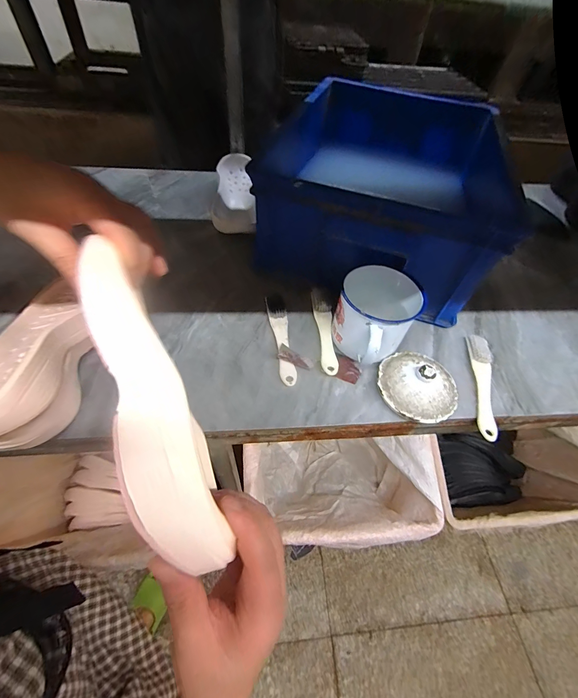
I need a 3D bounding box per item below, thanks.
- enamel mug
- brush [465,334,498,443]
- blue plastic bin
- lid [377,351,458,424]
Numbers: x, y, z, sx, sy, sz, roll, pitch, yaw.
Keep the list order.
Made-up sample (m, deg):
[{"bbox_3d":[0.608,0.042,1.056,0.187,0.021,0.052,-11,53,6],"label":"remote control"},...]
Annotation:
[{"bbox_3d":[0.109,-0.034,0.413,0.086,0.096,0.125,33,58,18],"label":"enamel mug"},{"bbox_3d":[0.261,0.043,0.415,0.028,0.021,0.156,15,54,6],"label":"brush"},{"bbox_3d":[0.168,-0.289,0.553,0.327,0.186,0.459,17,54,8],"label":"blue plastic bin"},{"bbox_3d":[0.166,0.041,0.392,0.097,0.046,0.097,2,54,-3],"label":"lid"}]

